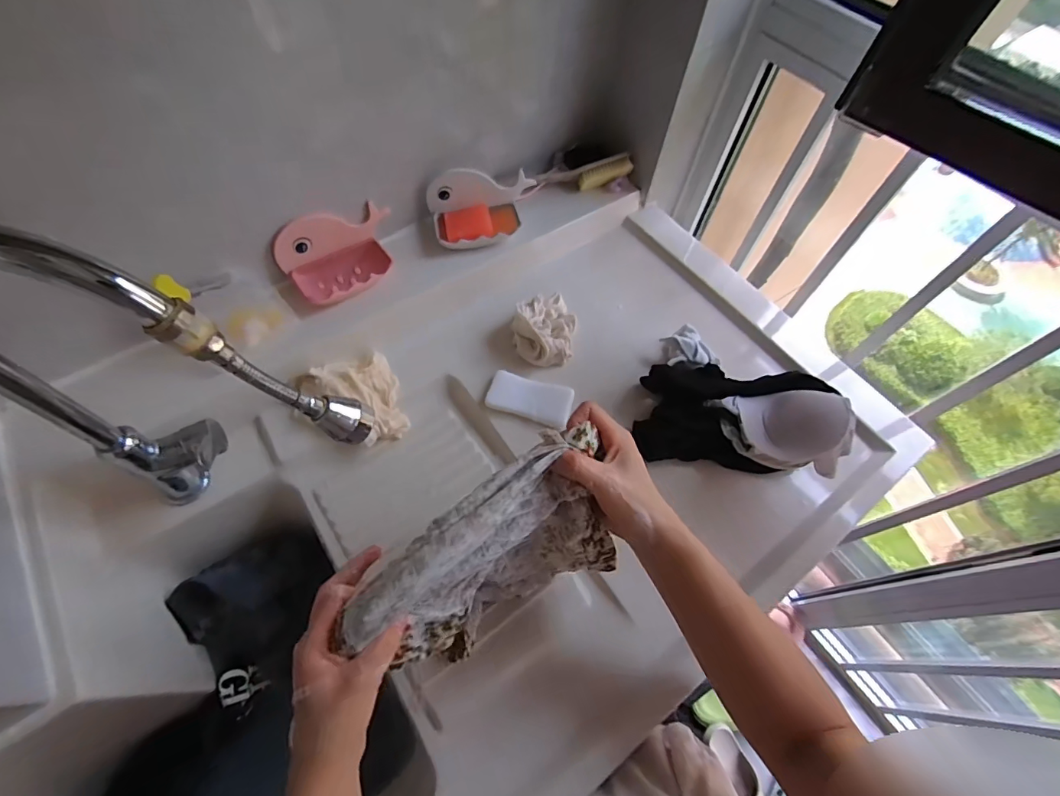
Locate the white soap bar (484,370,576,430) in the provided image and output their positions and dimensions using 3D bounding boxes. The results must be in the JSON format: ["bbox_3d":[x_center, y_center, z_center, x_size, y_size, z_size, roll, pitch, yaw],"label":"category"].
[{"bbox_3d":[0.000,0.002,0.613,0.108,0.026,0.051,13,61,4],"label":"white soap bar"}]

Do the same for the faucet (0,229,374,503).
[{"bbox_3d":[-0.283,0.016,0.403,0.270,0.375,0.061,9,61,2],"label":"faucet"}]

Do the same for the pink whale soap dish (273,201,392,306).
[{"bbox_3d":[-0.244,-0.188,0.614,0.155,0.066,0.092,-29,66,-18],"label":"pink whale soap dish"}]

